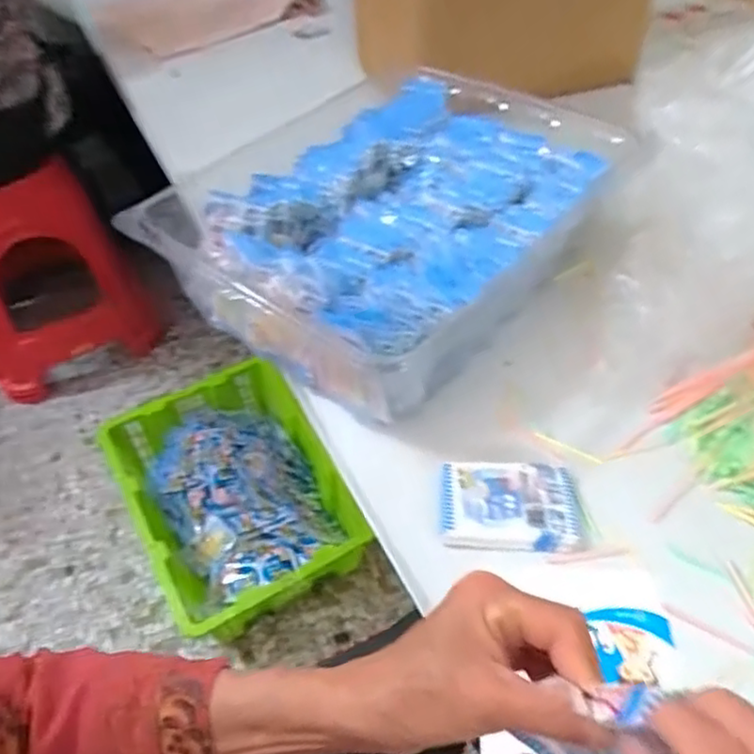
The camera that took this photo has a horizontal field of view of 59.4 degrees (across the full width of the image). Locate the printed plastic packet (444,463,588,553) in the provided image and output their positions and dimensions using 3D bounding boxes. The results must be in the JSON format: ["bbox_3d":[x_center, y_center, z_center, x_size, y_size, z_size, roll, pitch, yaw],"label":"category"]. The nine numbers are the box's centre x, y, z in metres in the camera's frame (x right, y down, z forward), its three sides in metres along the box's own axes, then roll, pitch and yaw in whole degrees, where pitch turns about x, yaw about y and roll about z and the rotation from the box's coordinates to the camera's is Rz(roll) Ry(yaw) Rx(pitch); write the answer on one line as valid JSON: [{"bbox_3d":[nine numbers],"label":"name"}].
[{"bbox_3d":[0.108,0.106,0.542,0.110,0.022,0.076,-2,48,1],"label":"printed plastic packet"}]

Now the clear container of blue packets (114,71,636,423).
[{"bbox_3d":[0.021,-0.153,0.695,0.452,0.128,0.307,-35,56,-25],"label":"clear container of blue packets"}]

